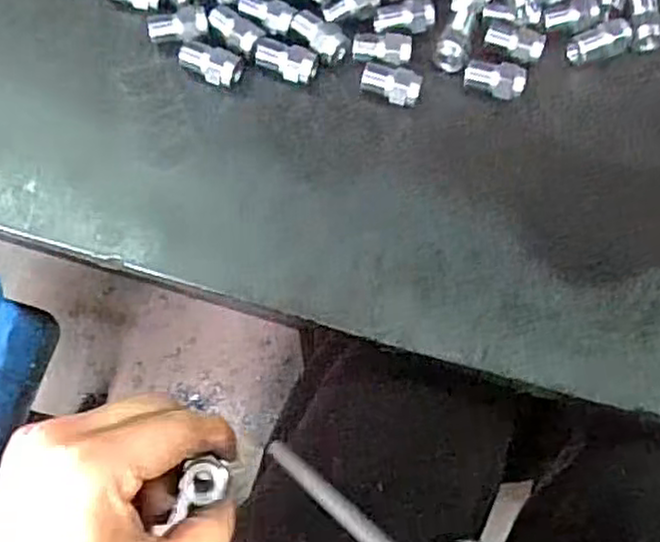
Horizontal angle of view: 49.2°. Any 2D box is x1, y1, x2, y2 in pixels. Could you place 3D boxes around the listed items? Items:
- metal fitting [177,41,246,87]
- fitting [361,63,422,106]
[{"bbox_3d":[-0.059,-0.099,0.351,0.028,0.015,0.017,18,72,3],"label":"metal fitting"},{"bbox_3d":[0.029,-0.089,0.352,0.028,0.017,0.016,11,72,1],"label":"fitting"}]

